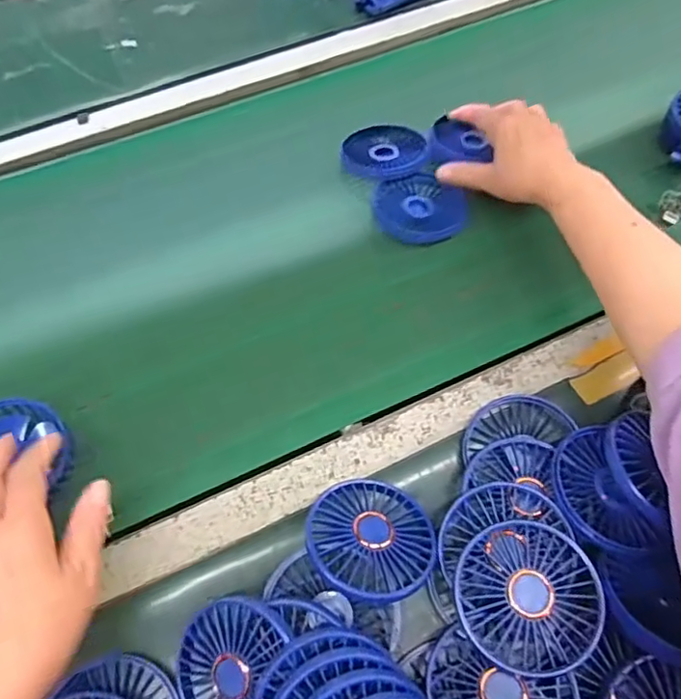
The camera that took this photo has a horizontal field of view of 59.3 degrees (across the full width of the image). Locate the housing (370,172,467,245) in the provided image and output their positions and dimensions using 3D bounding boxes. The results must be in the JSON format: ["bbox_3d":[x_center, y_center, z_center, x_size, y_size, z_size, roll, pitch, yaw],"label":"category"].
[{"bbox_3d":[0.077,-0.136,0.577,0.087,0.014,0.070,-12,77,-5],"label":"housing"}]

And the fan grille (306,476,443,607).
[{"bbox_3d":[0.020,0.129,0.407,0.085,0.018,0.084,8,43,-7],"label":"fan grille"}]

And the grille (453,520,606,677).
[{"bbox_3d":[0.117,0.152,0.373,0.081,0.021,0.086,-1,61,2],"label":"grille"}]

